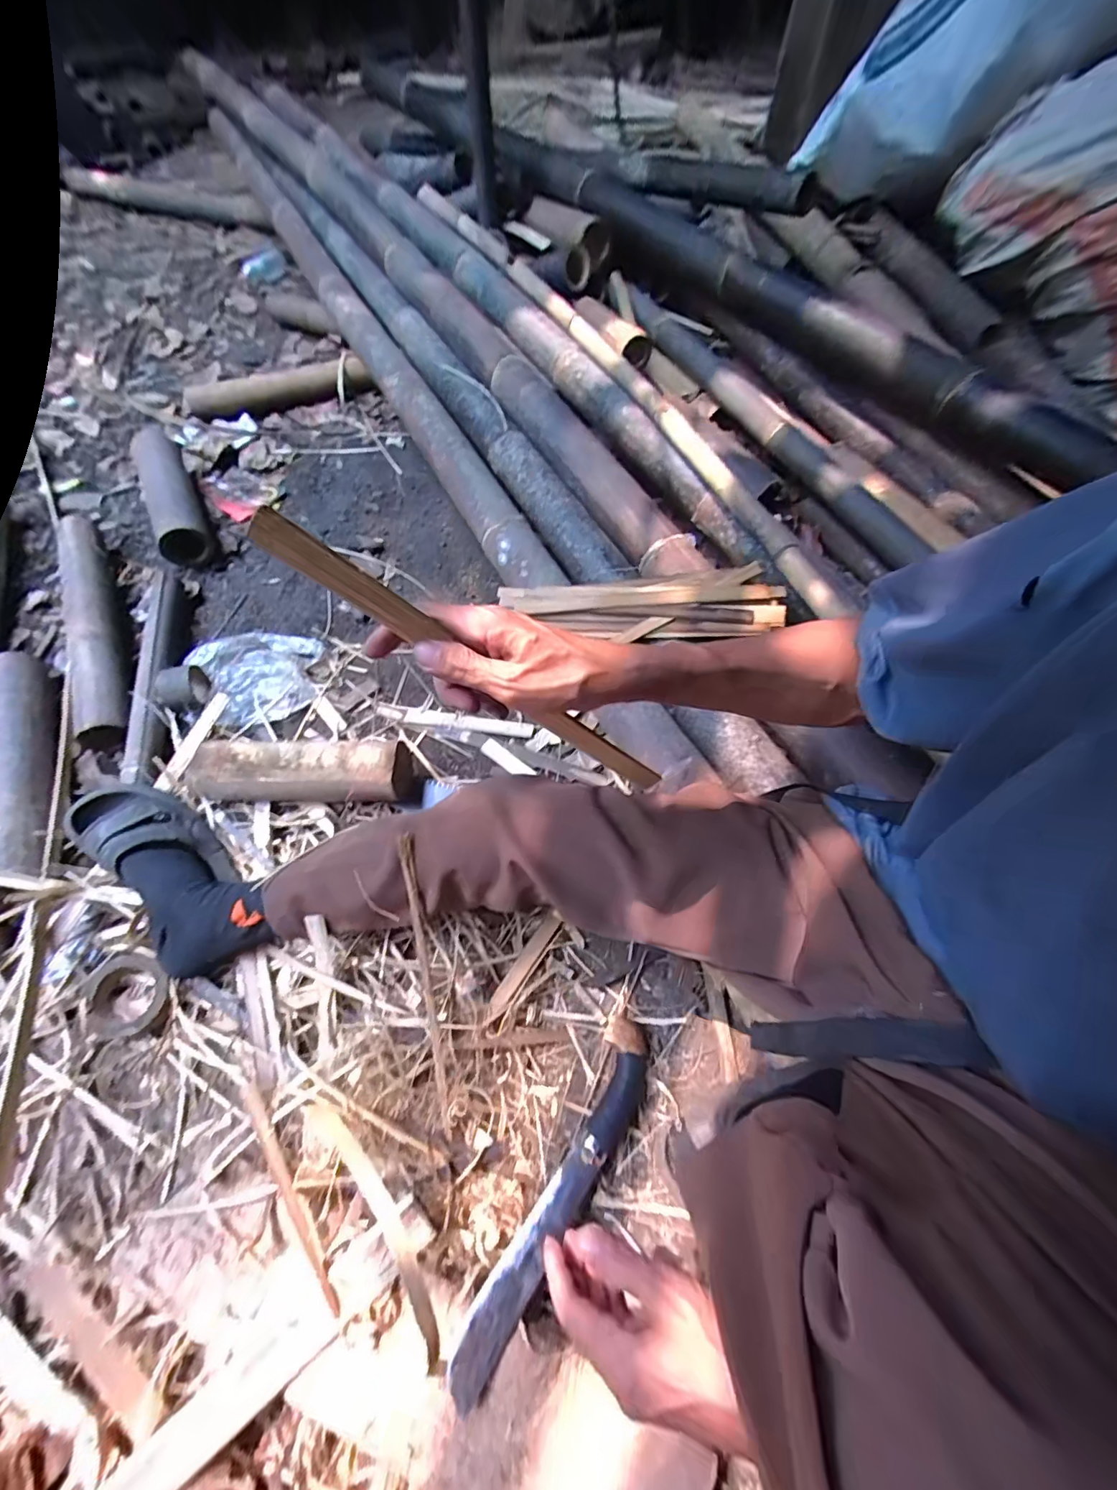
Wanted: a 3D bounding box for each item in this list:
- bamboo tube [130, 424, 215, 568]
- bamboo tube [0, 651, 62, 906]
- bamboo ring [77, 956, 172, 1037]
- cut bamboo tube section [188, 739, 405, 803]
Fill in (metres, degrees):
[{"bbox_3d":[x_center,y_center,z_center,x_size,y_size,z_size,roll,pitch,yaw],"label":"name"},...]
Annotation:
[{"bbox_3d":[-0.750,-0.488,0.930,0.080,0.081,0.350,-27,68,-11],"label":"bamboo tube"},{"bbox_3d":[-0.747,0.032,0.664,0.084,0.065,0.421,-26,68,-11],"label":"bamboo tube"},{"bbox_3d":[-0.513,0.295,0.569,0.085,0.026,0.086,0,66,0],"label":"bamboo ring"},{"bbox_3d":[-0.359,0.034,0.673,0.291,0.077,0.090,2,66,1],"label":"cut bamboo tube section"}]

